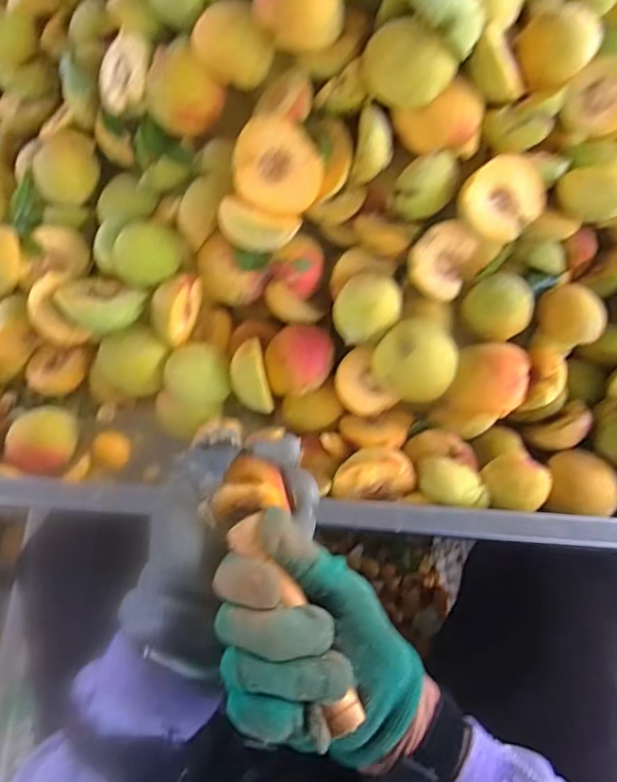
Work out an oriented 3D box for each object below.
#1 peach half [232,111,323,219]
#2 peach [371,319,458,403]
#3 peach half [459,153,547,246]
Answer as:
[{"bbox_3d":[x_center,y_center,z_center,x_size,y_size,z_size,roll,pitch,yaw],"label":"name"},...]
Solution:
[{"bbox_3d":[-0.025,-0.182,0.434,0.067,0.074,0.034,-29,20,20],"label":"peach half"},{"bbox_3d":[0.092,-0.027,0.460,0.067,0.056,0.061,0,63,0],"label":"peach"},{"bbox_3d":[0.157,-0.157,0.438,0.065,0.032,0.061,-44,102,4],"label":"peach half"}]

